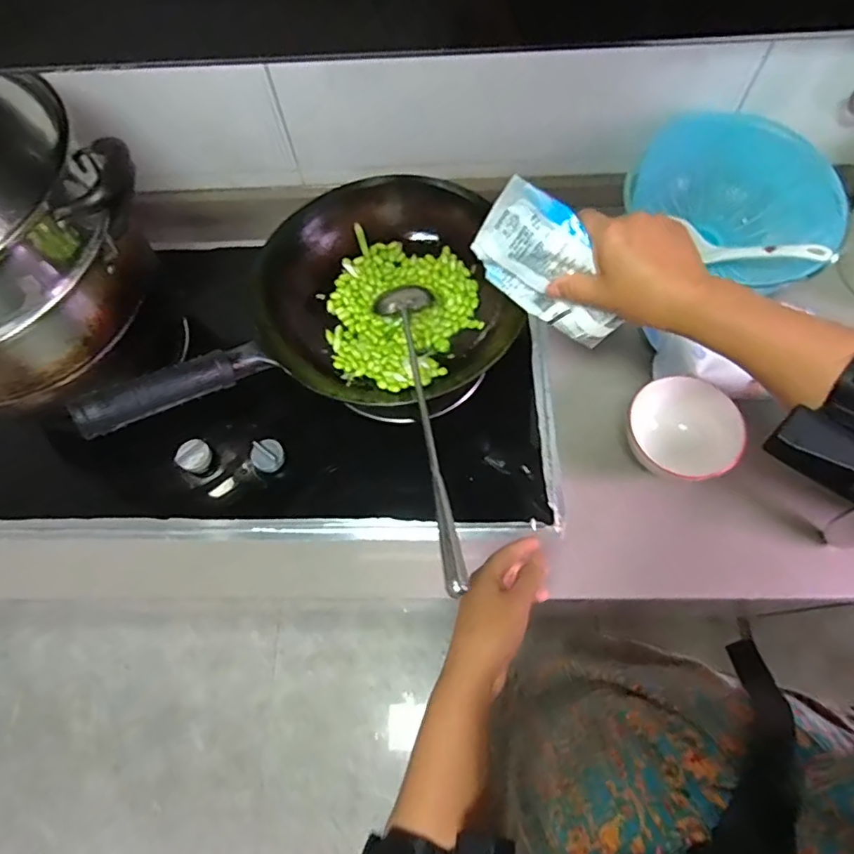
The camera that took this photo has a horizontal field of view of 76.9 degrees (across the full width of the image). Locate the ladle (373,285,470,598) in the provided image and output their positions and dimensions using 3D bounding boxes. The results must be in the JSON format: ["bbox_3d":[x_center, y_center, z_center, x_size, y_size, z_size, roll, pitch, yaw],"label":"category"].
[{"bbox_3d":[-0.002,-0.010,0.542,0.062,0.057,0.390,-10,48,-1],"label":"ladle"}]

